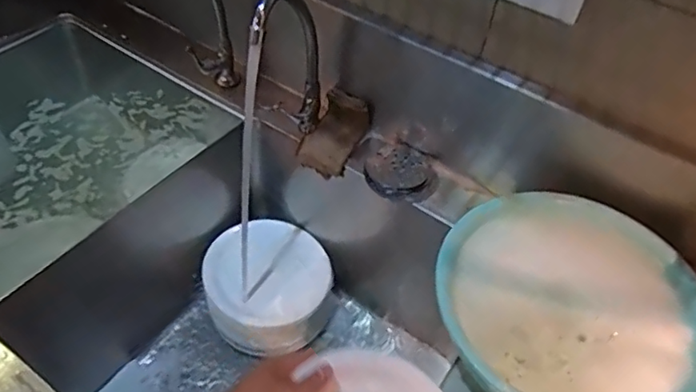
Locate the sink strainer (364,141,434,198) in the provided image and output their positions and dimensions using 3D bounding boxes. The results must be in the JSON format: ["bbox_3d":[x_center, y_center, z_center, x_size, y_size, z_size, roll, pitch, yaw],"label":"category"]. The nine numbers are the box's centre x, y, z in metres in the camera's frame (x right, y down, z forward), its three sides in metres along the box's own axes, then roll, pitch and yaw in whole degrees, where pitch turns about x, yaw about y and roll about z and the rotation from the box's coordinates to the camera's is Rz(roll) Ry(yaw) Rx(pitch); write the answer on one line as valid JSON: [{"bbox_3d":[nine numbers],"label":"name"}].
[{"bbox_3d":[0.088,-0.047,0.930,0.105,0.029,0.102,3,49,-3],"label":"sink strainer"}]

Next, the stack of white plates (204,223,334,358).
[{"bbox_3d":[-0.153,0.179,1.072,0.228,0.105,0.231,12,49,5],"label":"stack of white plates"}]

